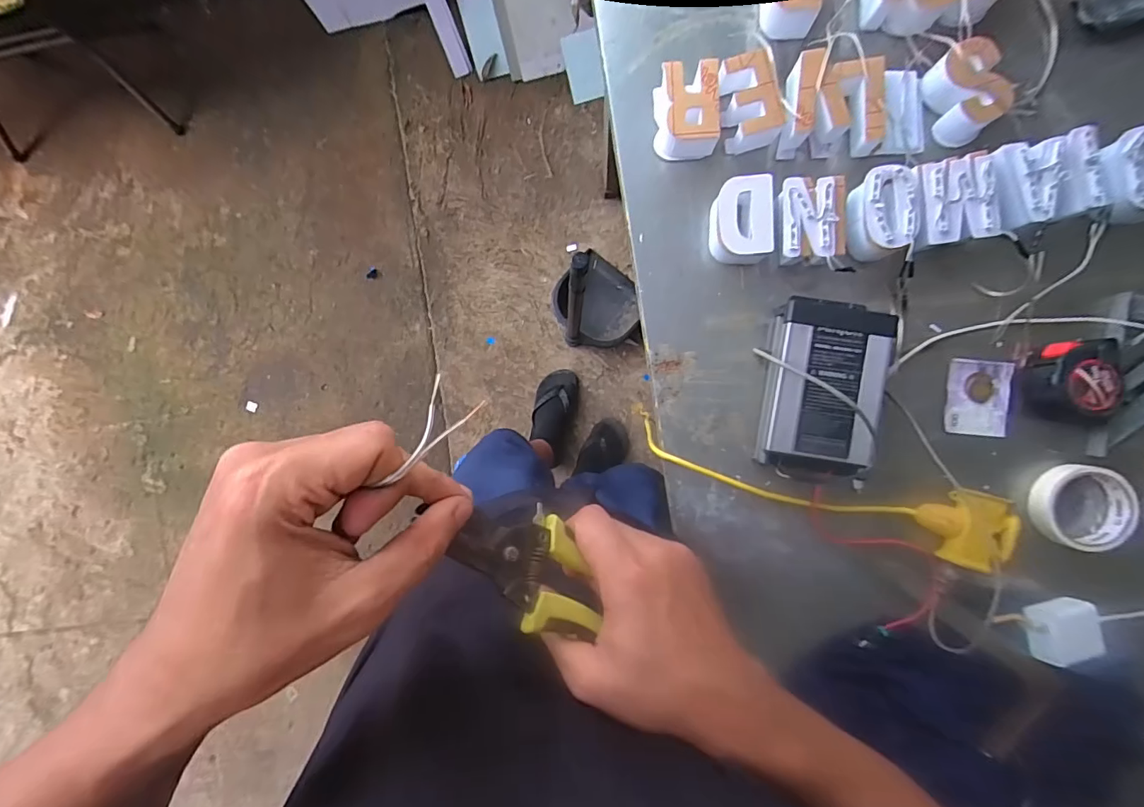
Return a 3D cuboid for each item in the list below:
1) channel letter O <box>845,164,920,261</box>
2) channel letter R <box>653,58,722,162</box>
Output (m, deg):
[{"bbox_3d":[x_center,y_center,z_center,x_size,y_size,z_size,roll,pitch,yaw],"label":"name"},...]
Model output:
[{"bbox_3d":[0.334,-0.204,0.534,0.064,0.041,0.095,-1,92,4],"label":"channel letter O"},{"bbox_3d":[0.127,-0.325,0.550,0.068,0.041,0.089,-3,92,4],"label":"channel letter R"}]

